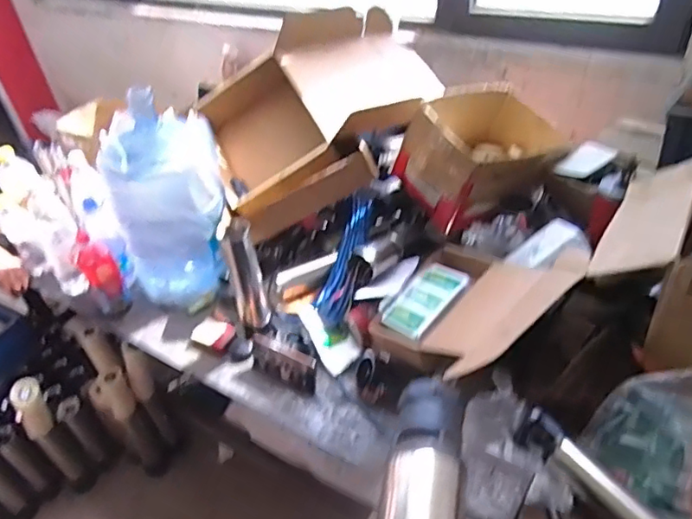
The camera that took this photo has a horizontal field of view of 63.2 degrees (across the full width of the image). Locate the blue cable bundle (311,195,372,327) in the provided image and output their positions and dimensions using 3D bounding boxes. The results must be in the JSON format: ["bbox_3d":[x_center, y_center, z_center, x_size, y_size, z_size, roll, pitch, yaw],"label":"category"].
[{"bbox_3d":[0.003,-0.012,1.299,0.092,0.070,0.338,8,59,16],"label":"blue cable bundle"}]

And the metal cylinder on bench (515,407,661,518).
[{"bbox_3d":[0.373,0.328,0.718,0.061,0.045,0.356,-28,45,-23],"label":"metal cylinder on bench"}]

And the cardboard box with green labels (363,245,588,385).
[{"bbox_3d":[0.231,0.075,1.046,0.344,0.163,0.316,-30,45,-25],"label":"cardboard box with green labels"}]

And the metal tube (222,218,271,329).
[{"bbox_3d":[-0.215,0.032,1.196,0.066,0.229,0.051,-17,41,-12],"label":"metal tube"}]

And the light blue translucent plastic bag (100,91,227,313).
[{"bbox_3d":[-0.413,-0.129,1.338,0.267,0.439,0.207,-17,41,-12],"label":"light blue translucent plastic bag"}]

